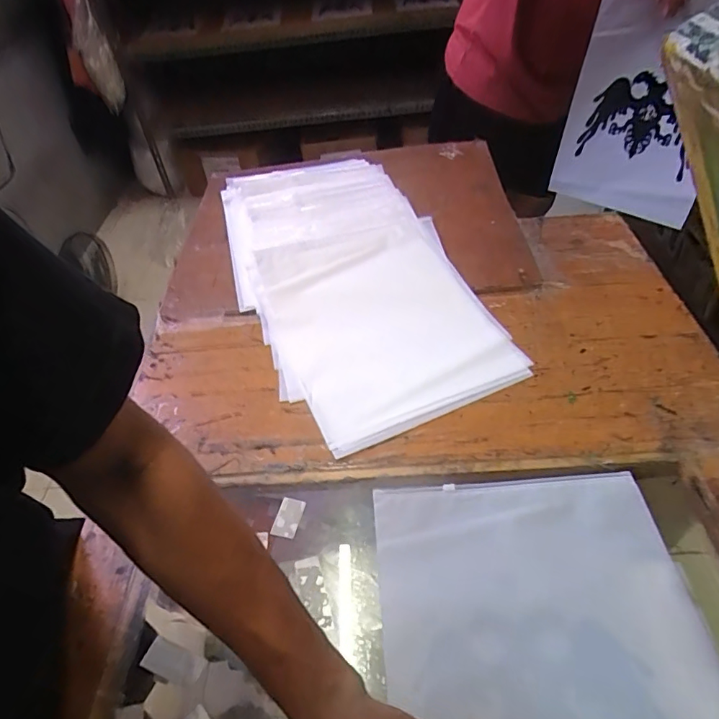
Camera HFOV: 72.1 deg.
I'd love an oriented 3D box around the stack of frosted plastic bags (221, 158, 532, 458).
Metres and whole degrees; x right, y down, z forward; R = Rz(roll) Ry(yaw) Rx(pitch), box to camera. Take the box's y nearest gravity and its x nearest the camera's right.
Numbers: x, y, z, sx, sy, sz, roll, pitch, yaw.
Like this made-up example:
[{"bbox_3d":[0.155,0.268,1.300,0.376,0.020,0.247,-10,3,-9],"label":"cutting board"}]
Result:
[{"bbox_3d":[-0.027,-0.158,0.788,0.333,0.048,0.652,-16,48,-9],"label":"stack of frosted plastic bags"}]

